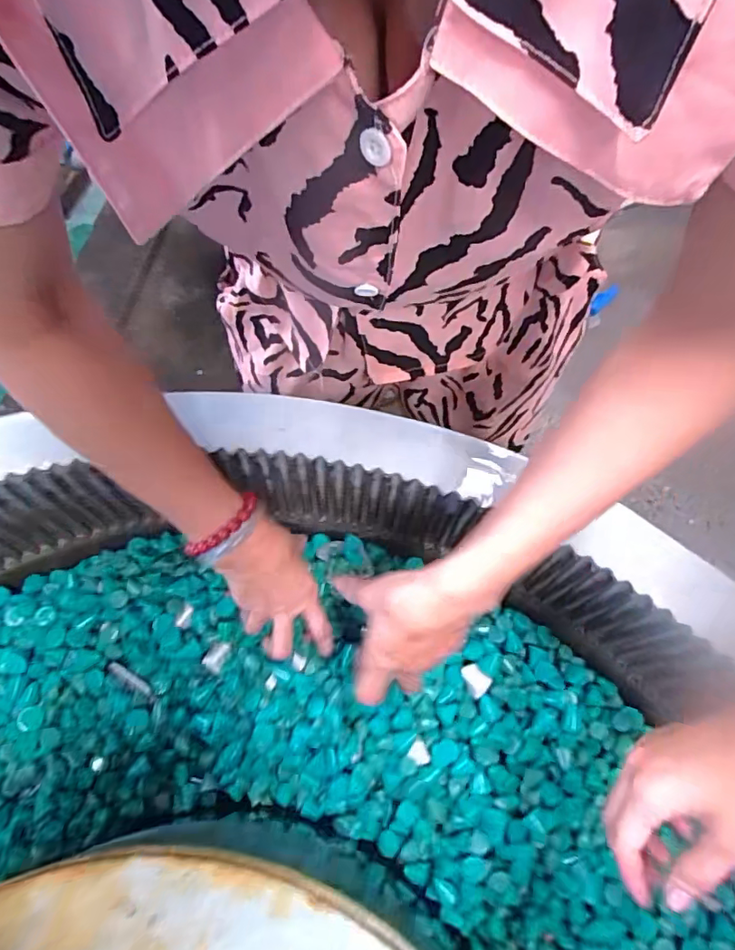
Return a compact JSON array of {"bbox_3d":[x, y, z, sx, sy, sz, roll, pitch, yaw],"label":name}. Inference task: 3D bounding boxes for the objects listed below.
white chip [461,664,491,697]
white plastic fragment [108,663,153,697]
[{"bbox_3d":[0.099,0.187,0.477,0.019,0.009,0.028,-30,67,-17],"label":"white chip"},{"bbox_3d":[-0.214,0.185,0.473,0.048,0.006,0.010,36,65,-3],"label":"white plastic fragment"}]

